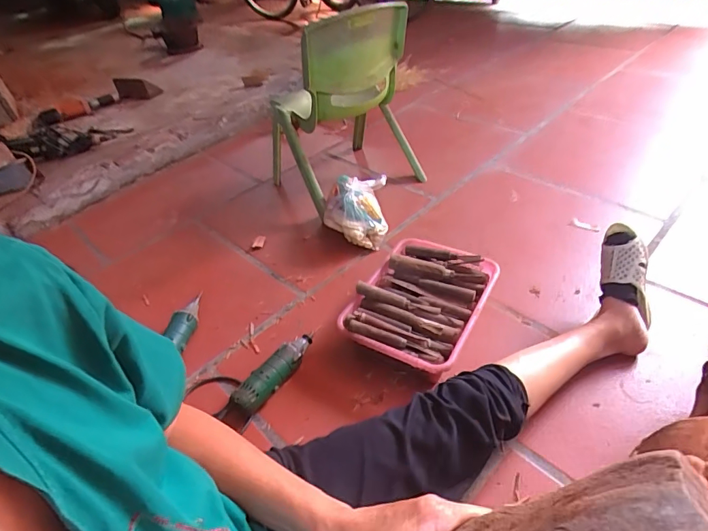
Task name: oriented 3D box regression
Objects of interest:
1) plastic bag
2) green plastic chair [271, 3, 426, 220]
[{"bbox_3d":[0.006,-0.132,1.111,0.166,0.144,0.132,-7,41,0],"label":"plastic bag"},{"bbox_3d":[-0.015,-0.434,1.182,0.388,0.511,0.389,-24,44,-19],"label":"green plastic chair"}]

